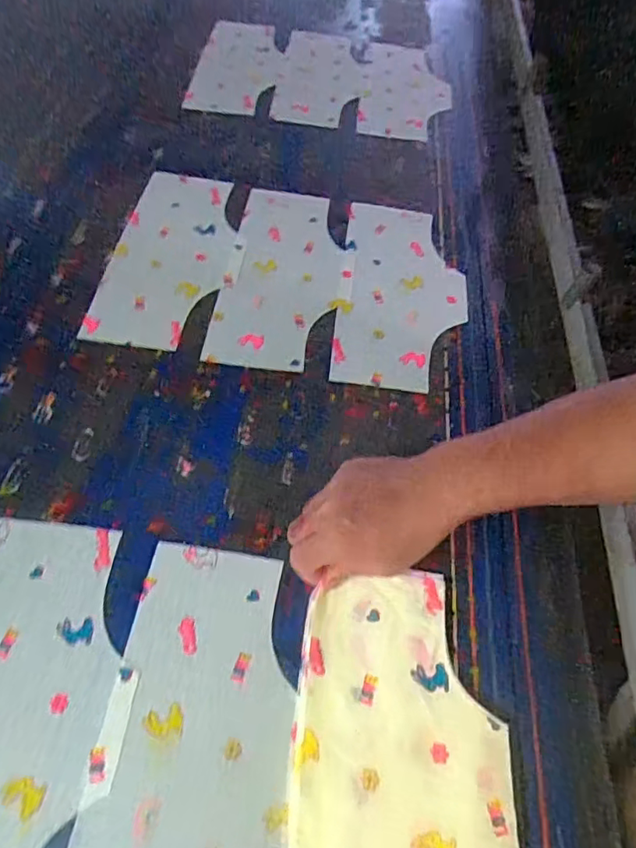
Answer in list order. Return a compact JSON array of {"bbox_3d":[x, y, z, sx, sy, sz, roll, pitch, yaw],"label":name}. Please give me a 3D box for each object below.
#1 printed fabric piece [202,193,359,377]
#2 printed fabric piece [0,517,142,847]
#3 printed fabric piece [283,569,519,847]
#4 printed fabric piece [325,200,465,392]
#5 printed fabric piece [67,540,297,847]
[{"bbox_3d":[-0.033,-0.190,0.679,0.148,0.009,0.300,7,58,1],"label":"printed fabric piece"},{"bbox_3d":[-0.220,0.219,0.410,0.151,0.006,0.298,6,58,0],"label":"printed fabric piece"},{"bbox_3d":[0.059,0.258,0.401,0.156,0.012,0.291,6,58,0],"label":"printed fabric piece"},{"bbox_3d":[0.105,-0.165,0.680,0.151,0.012,0.294,8,58,1],"label":"printed fabric piece"},{"bbox_3d":[-0.091,0.240,0.407,0.135,0.004,0.301,8,58,1],"label":"printed fabric piece"}]

